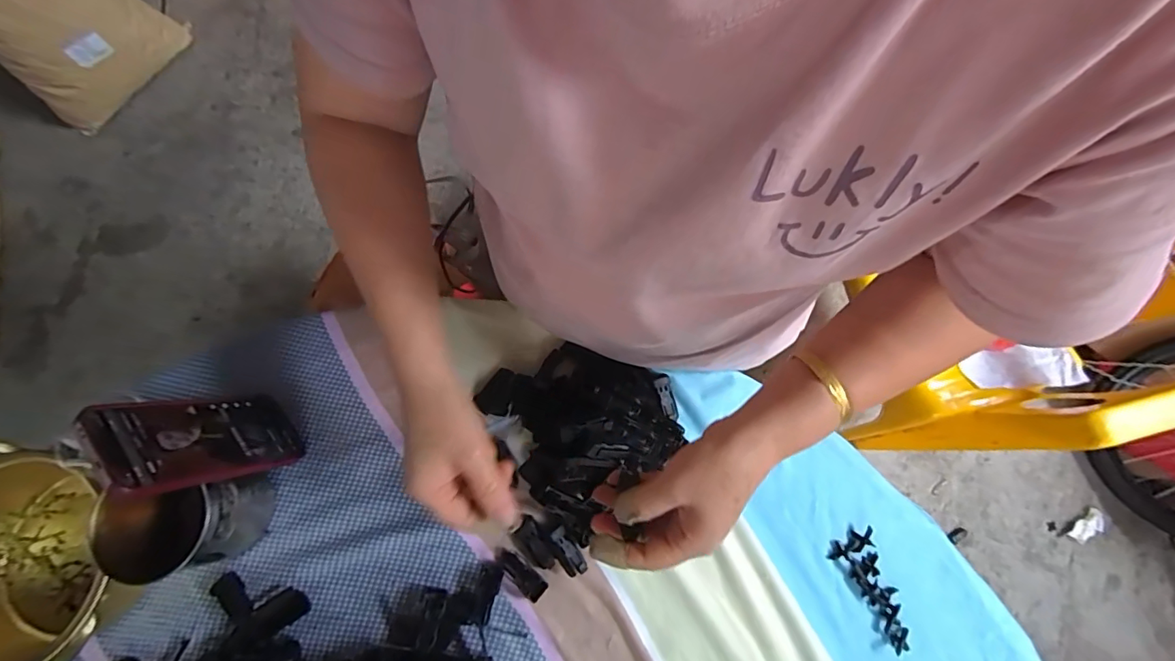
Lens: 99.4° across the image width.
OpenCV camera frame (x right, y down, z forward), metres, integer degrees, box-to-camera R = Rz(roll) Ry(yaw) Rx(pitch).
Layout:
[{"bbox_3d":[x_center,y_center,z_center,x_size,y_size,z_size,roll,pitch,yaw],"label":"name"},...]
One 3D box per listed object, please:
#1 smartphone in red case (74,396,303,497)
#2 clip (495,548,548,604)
[{"bbox_3d":[-0.318,0.088,0.415,0.009,0.158,0.078,-40,77,8],"label":"smartphone in red case"},{"bbox_3d":[-0.061,0.218,0.445,0.053,0.012,0.020,39,78,11],"label":"clip"}]

